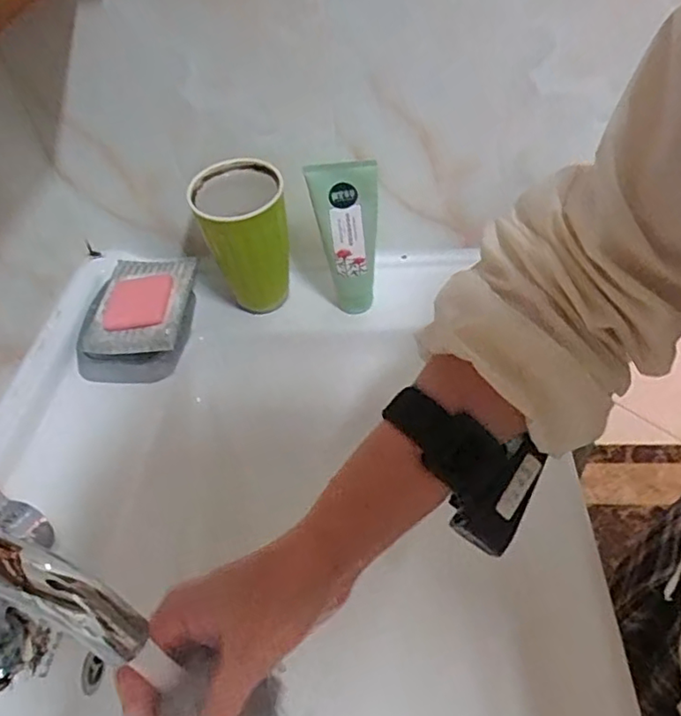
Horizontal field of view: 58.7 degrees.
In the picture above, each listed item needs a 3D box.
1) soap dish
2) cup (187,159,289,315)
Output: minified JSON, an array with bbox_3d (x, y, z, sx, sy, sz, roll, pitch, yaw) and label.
[{"bbox_3d":[-0.189,-0.041,0.581,0.100,0.050,0.125,-2,45,4],"label":"soap dish"},{"bbox_3d":[-0.085,-0.100,0.561,0.074,0.135,0.078,-3,45,3],"label":"cup"}]

